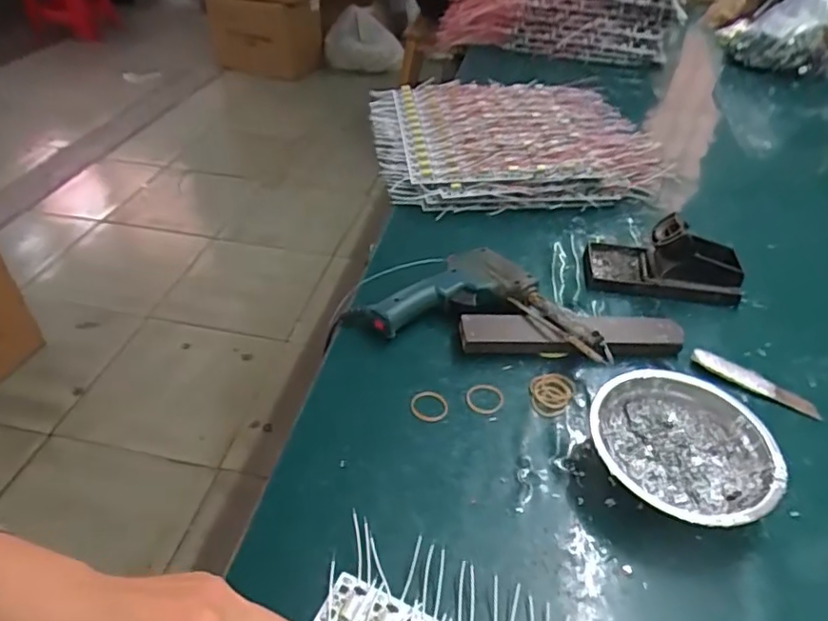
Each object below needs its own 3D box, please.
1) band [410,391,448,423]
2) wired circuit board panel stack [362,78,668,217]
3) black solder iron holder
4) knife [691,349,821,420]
[{"bbox_3d":[0.013,0.077,0.471,0.031,0.004,0.028,9,41,9],"label":"band"},{"bbox_3d":[0.120,-0.235,0.791,0.352,0.069,0.303,-8,41,-11],"label":"wired circuit board panel stack"},{"bbox_3d":[0.258,-0.059,0.599,0.147,0.062,0.081,5,41,4],"label":"black solder iron holder"},{"bbox_3d":[0.293,0.061,0.502,0.103,0.010,0.022,27,47,27],"label":"knife"}]

